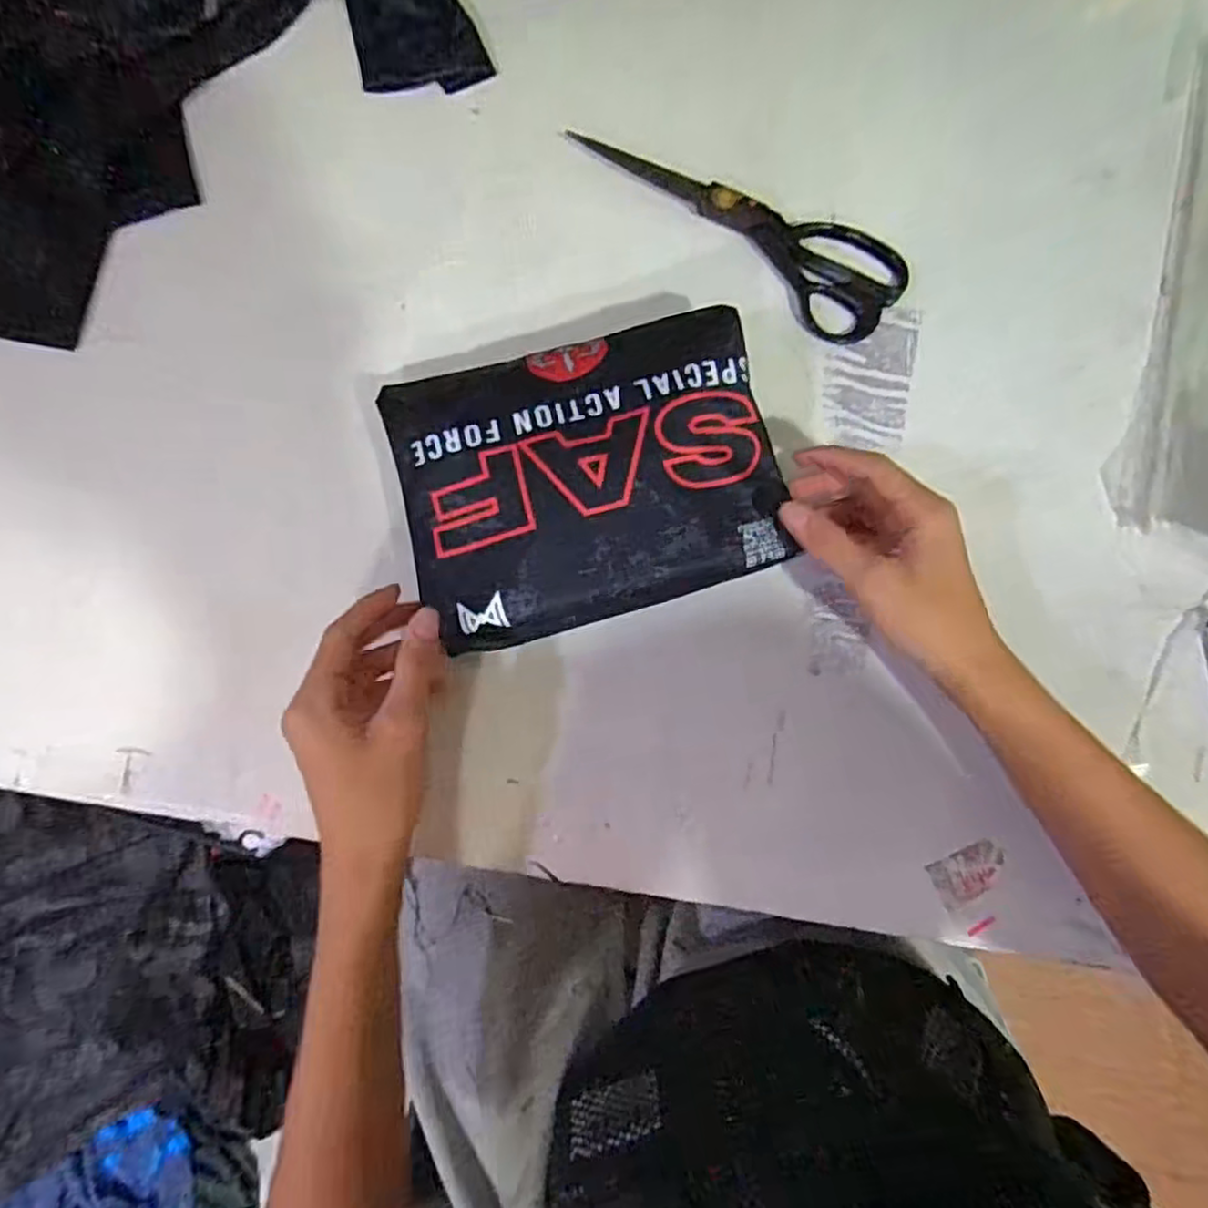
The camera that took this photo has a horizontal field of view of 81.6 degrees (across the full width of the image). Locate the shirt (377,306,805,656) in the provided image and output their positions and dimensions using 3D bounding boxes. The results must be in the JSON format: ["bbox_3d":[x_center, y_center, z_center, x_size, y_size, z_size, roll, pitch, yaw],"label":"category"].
[{"bbox_3d":[-0.009,-0.072,0.389,0.205,0.029,0.155,-14,80,-3],"label":"shirt"}]

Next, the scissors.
[{"bbox_3d":[0.091,-0.264,0.472,0.237,0.014,0.070,36,81,5],"label":"scissors"}]

